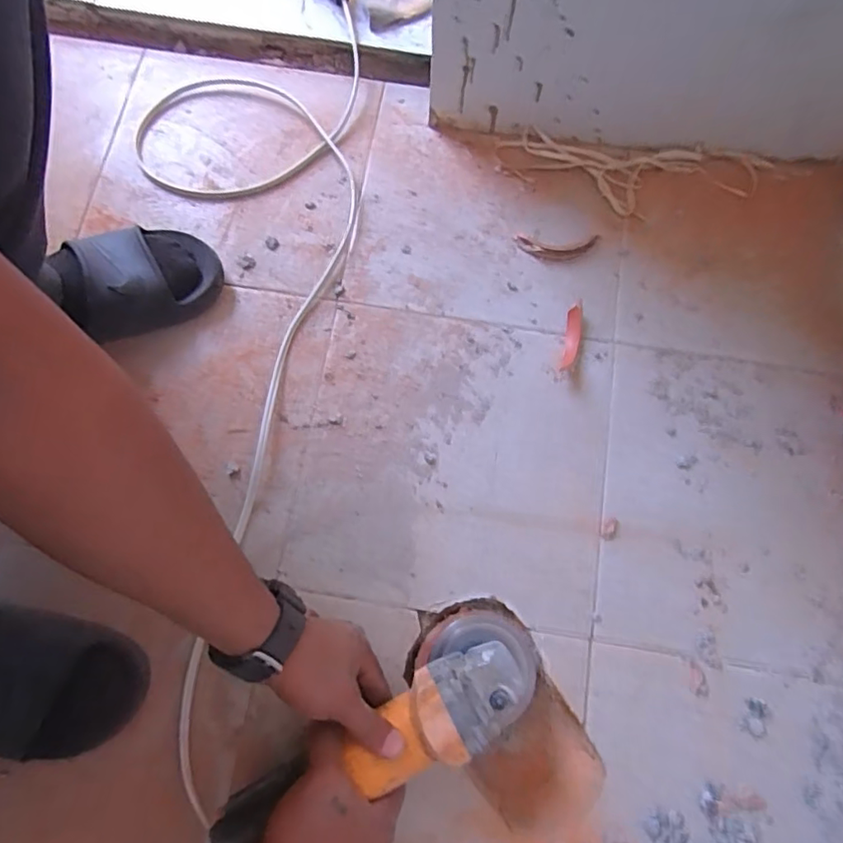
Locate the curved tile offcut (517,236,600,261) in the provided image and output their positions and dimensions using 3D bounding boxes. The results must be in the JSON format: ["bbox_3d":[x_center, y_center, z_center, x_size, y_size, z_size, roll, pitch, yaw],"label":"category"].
[{"bbox_3d":[0.152,-0.191,0.609,0.089,0.005,0.029,-1,75,0],"label":"curved tile offcut"}]

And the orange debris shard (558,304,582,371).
[{"bbox_3d":[0.157,-0.086,0.580,0.016,0.012,0.071,11,75,3],"label":"orange debris shard"}]

